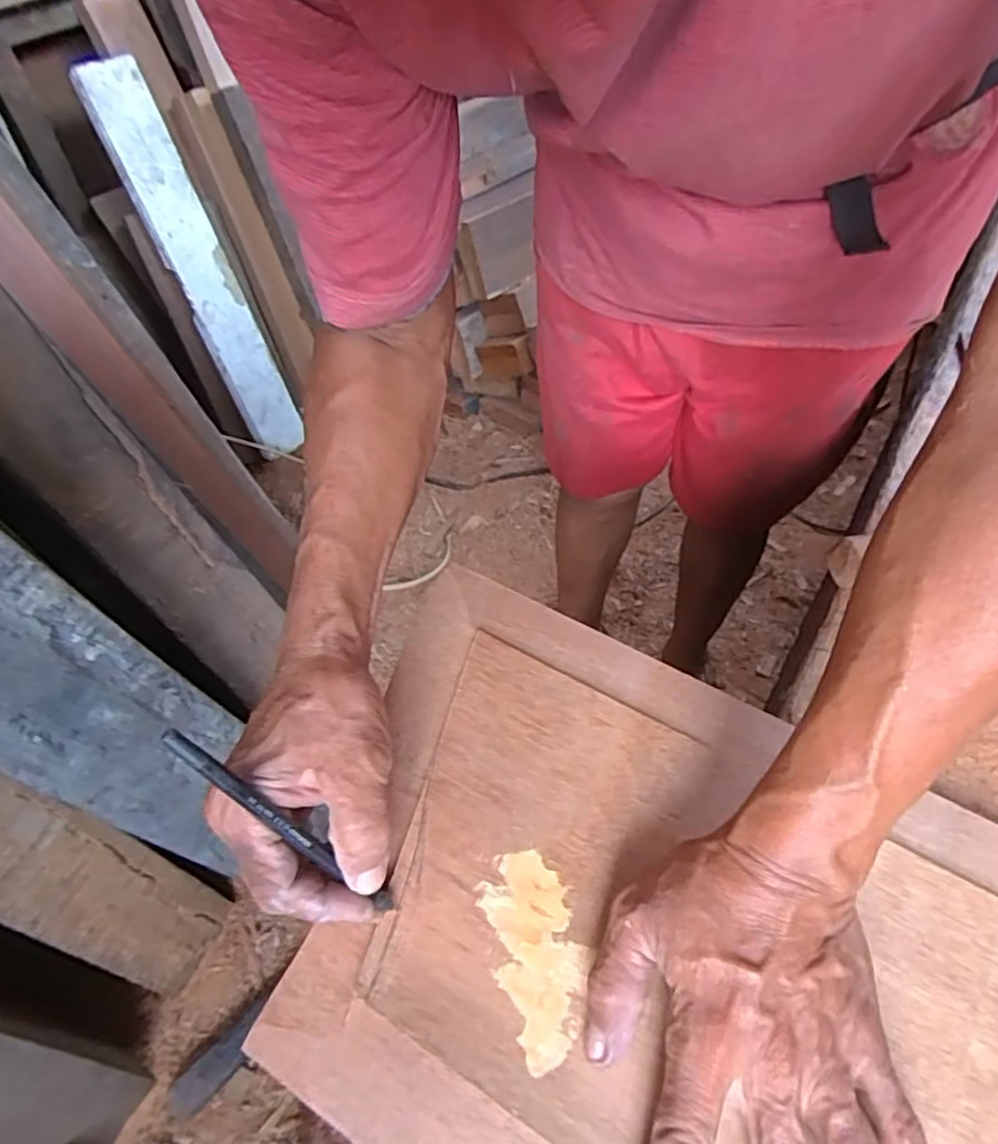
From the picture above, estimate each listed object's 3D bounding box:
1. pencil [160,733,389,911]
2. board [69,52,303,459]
[{"bbox_3d":[-0.093,0.114,0.304,0.004,0.142,0.007,-10,38,46],"label":"pencil"},{"bbox_3d":[-0.579,-0.578,1.348,0.117,0.731,0.040,-32,32,-21],"label":"board"}]

